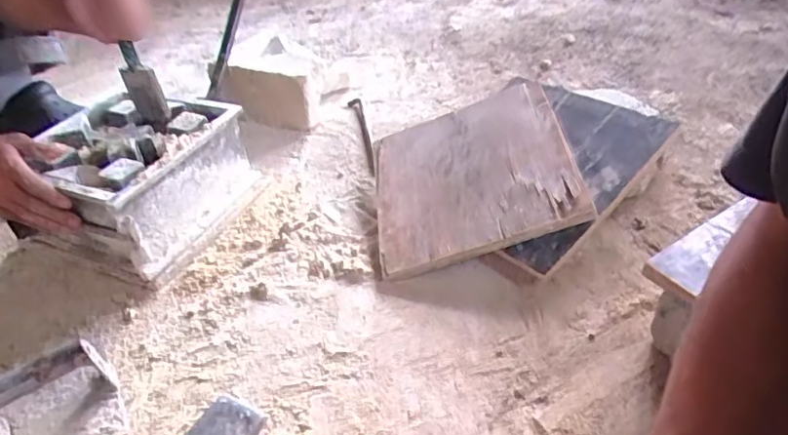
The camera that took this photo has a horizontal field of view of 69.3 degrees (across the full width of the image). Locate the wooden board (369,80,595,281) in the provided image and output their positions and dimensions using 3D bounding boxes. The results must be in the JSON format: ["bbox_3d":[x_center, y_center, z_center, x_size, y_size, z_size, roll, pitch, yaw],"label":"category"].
[{"bbox_3d":[0.095,-0.058,0.722,0.244,0.016,0.250,-17,47,9],"label":"wooden board"}]

